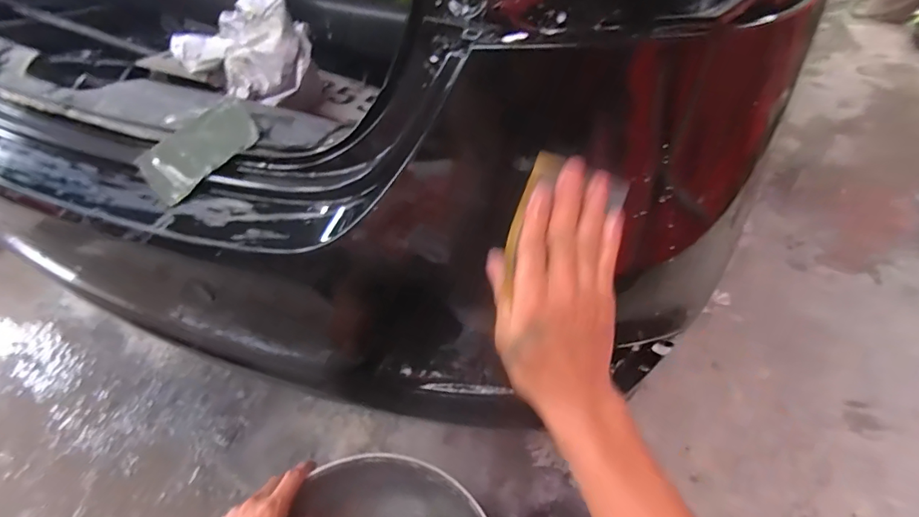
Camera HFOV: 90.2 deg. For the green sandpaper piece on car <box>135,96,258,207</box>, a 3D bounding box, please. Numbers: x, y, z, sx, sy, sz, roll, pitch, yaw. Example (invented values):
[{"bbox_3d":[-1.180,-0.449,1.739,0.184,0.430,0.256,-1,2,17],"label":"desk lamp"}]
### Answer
[{"bbox_3d":[-0.266,-0.113,0.465,0.118,0.007,0.072,-39,71,-4],"label":"green sandpaper piece on car"}]

